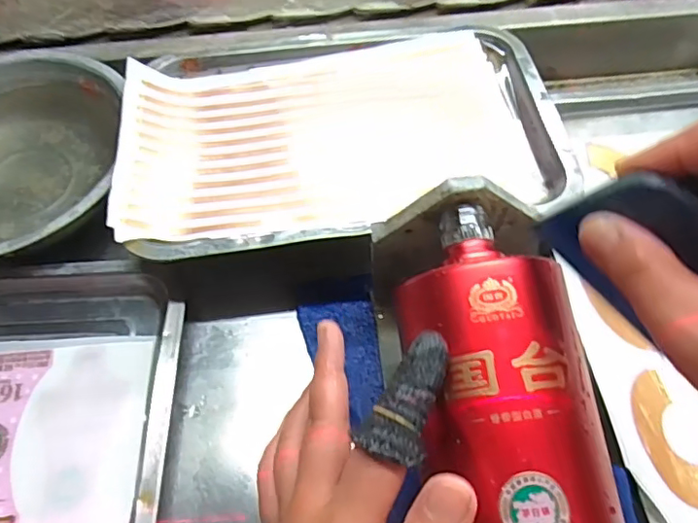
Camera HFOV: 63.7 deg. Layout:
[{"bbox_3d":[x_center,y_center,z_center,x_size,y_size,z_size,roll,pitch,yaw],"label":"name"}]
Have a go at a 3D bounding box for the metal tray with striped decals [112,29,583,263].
[{"bbox_3d":[-0.009,-0.093,0.413,0.302,0.034,0.198,-6,57,-4],"label":"metal tray with striped decals"}]

